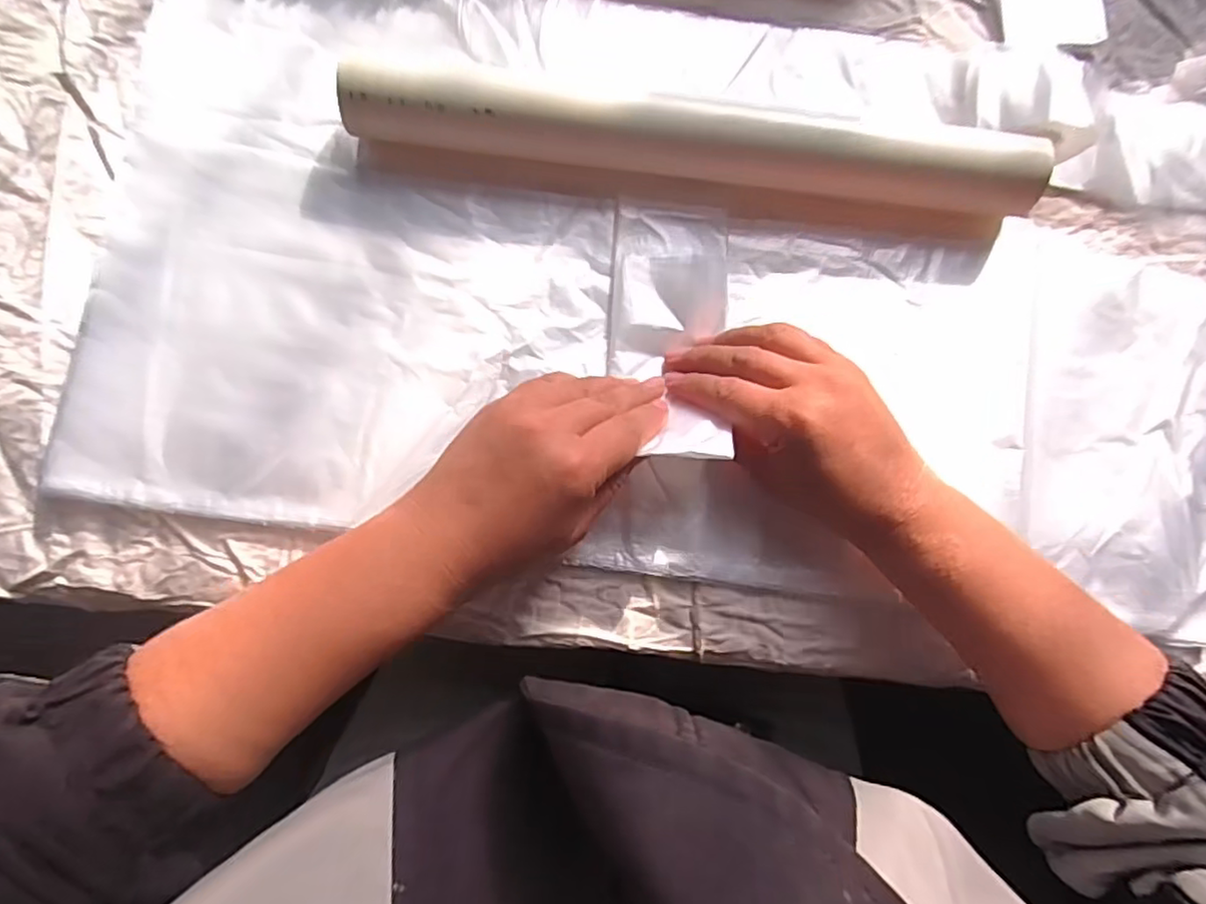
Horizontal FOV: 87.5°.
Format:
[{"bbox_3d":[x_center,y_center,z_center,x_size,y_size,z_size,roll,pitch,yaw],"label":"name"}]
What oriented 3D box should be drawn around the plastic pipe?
[{"bbox_3d":[0.052,-0.163,0.330,0.361,0.042,0.041,5,82,-3],"label":"plastic pipe"}]

